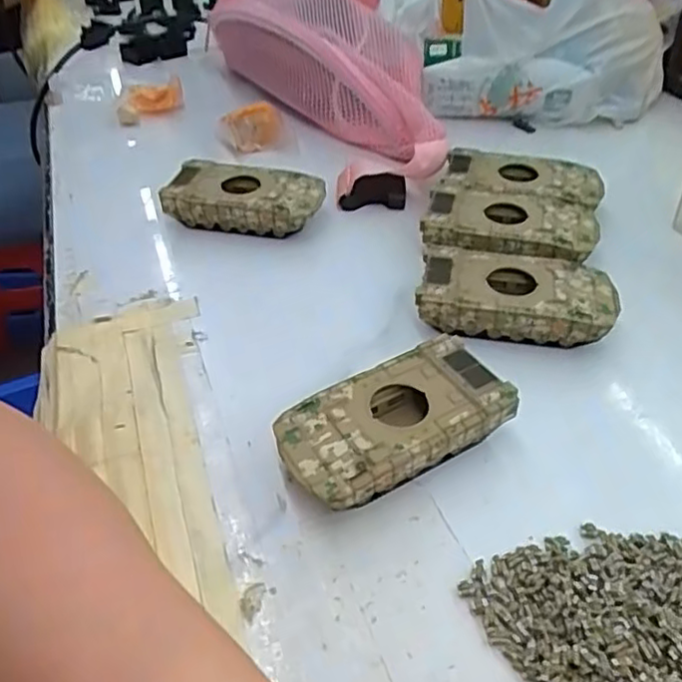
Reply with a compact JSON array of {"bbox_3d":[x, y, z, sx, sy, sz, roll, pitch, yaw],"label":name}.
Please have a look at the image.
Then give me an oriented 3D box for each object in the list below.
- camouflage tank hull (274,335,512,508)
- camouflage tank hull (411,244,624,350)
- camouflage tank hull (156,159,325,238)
[{"bbox_3d":[0.022,0.037,0.289,0.095,0.025,0.049,-23,46,-21],"label":"camouflage tank hull"},{"bbox_3d":[0.090,-0.022,0.350,0.096,0.026,0.048,5,43,8],"label":"camouflage tank hull"},{"bbox_3d":[-0.060,-0.088,0.429,0.093,0.030,0.045,7,43,10],"label":"camouflage tank hull"}]

